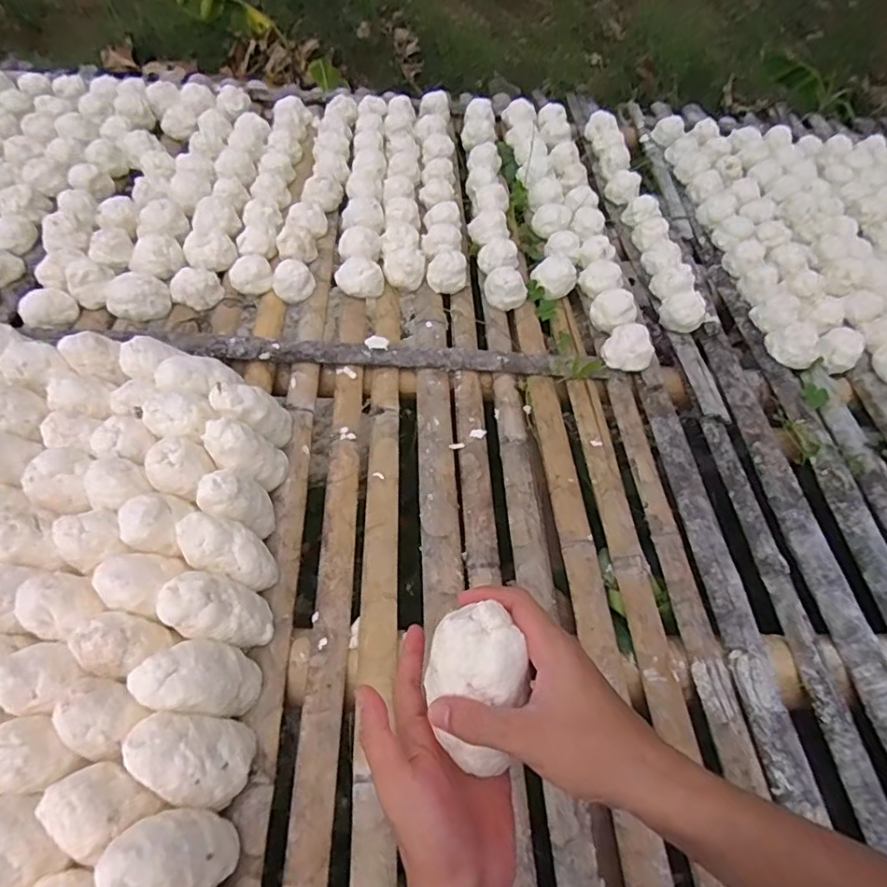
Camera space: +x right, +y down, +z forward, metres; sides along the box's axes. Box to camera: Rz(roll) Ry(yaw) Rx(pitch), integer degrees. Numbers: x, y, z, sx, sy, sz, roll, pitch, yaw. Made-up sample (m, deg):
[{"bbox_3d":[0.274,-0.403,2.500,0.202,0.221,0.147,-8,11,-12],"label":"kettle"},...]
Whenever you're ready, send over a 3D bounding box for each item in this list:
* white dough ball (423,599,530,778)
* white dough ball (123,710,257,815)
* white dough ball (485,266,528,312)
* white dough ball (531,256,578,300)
[{"bbox_3d":[0.023,0.155,0.362,0.059,0.054,0.088,-10,56,-10],"label":"white dough ball"},{"bbox_3d":[-0.230,0.284,0.518,0.093,0.076,0.074,10,53,5],"label":"white dough ball"},{"bbox_3d":[0.109,-0.267,0.981,0.066,0.059,0.063,1,53,-1],"label":"white dough ball"},{"bbox_3d":[0.194,-0.290,1.000,0.080,0.054,0.068,10,54,6],"label":"white dough ball"}]

